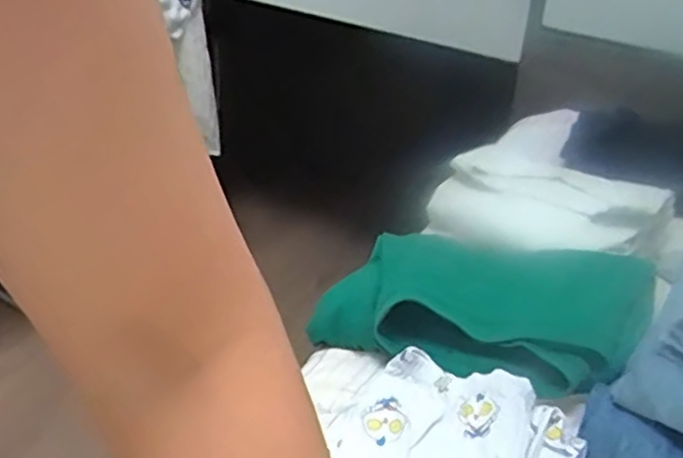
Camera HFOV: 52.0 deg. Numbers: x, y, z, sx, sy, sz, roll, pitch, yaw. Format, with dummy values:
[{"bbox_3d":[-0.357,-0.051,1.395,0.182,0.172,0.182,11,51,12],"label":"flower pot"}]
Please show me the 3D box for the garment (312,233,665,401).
[{"bbox_3d":[0.127,0.071,0.659,0.294,0.082,0.189,14,38,16],"label":"garment"}]

